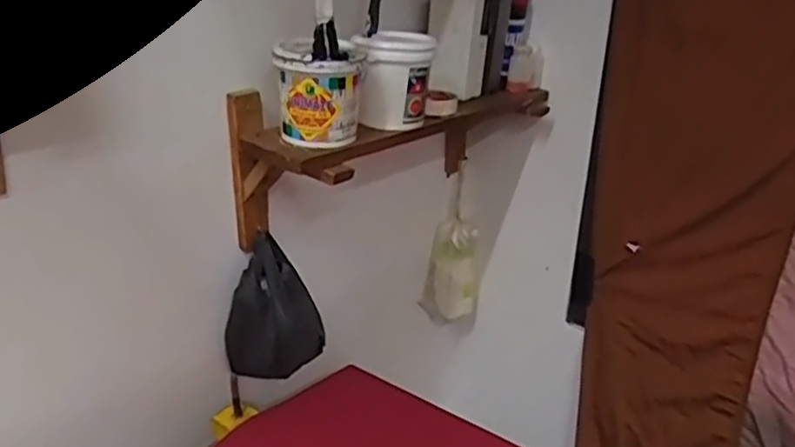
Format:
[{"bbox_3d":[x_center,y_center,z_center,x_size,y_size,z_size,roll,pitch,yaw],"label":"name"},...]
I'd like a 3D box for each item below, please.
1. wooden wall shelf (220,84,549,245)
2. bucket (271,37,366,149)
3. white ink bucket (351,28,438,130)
[{"bbox_3d":[-0.001,-0.114,1.123,0.236,0.220,0.565,21,30,37],"label":"wooden wall shelf"},{"bbox_3d":[-0.105,-0.176,0.911,0.114,0.123,0.101,-1,23,-6],"label":"bucket"},{"bbox_3d":[-0.004,-0.206,0.974,0.108,0.134,0.096,1,23,-1],"label":"white ink bucket"}]

